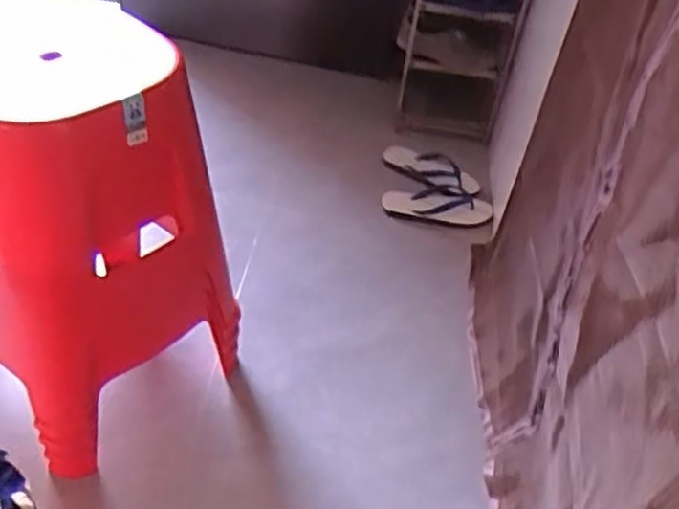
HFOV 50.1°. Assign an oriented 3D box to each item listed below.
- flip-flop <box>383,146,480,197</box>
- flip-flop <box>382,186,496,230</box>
[{"bbox_3d":[0.222,-0.212,1.771,0.253,0.045,0.106,31,47,23],"label":"flip-flop"},{"bbox_3d":[0.225,-0.107,1.699,0.251,0.040,0.116,4,41,2],"label":"flip-flop"}]

